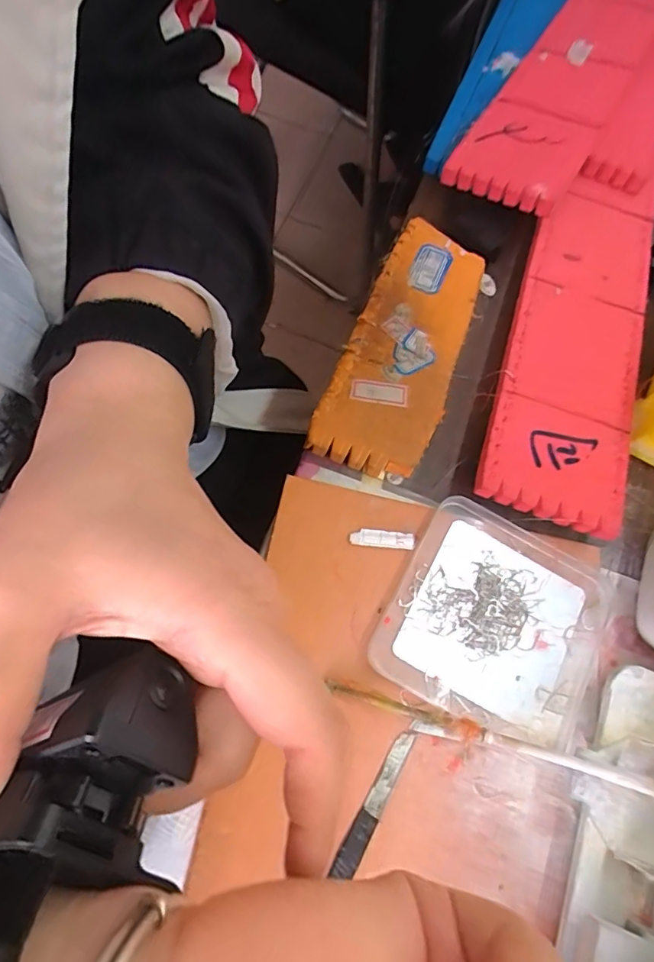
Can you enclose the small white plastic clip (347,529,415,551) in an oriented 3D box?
[{"bbox_3d":[0.030,0.032,0.283,0.036,0.004,0.009,6,70,-4],"label":"small white plastic clip"}]

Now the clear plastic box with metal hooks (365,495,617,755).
[{"bbox_3d":[0.092,0.076,0.276,0.110,0.013,0.105,28,70,5],"label":"clear plastic box with metal hooks"}]

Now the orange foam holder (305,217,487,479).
[{"bbox_3d":[0.050,-0.087,0.327,0.068,0.016,0.181,22,70,2],"label":"orange foam holder"}]

